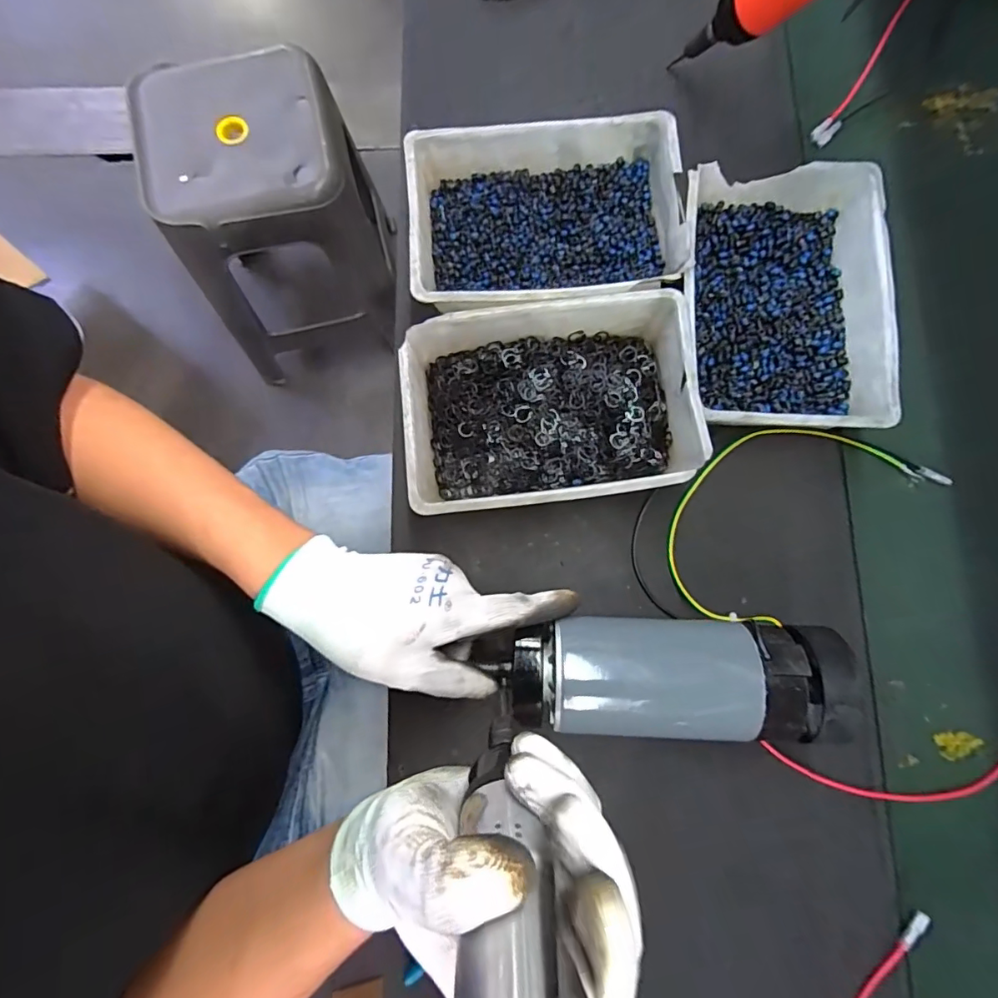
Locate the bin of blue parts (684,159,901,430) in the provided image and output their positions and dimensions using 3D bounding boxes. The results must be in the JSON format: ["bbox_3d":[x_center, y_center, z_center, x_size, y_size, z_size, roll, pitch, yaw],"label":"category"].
[{"bbox_3d":[0.209,-0.146,0.392,0.146,0.063,0.203,3,80,-2],"label":"bin of blue parts"}]

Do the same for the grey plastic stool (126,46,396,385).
[{"bbox_3d":[-0.410,-0.494,1.044,0.351,0.575,0.308,-17,81,-5],"label":"grey plastic stool"}]

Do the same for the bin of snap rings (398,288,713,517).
[{"bbox_3d":[0.035,-0.065,0.376,0.201,0.060,0.141,-7,80,-3],"label":"bin of snap rings"}]

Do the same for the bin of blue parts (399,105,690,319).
[{"bbox_3d":[0.034,-0.214,0.399,0.201,0.044,0.149,-5,80,-3],"label":"bin of blue parts"}]

